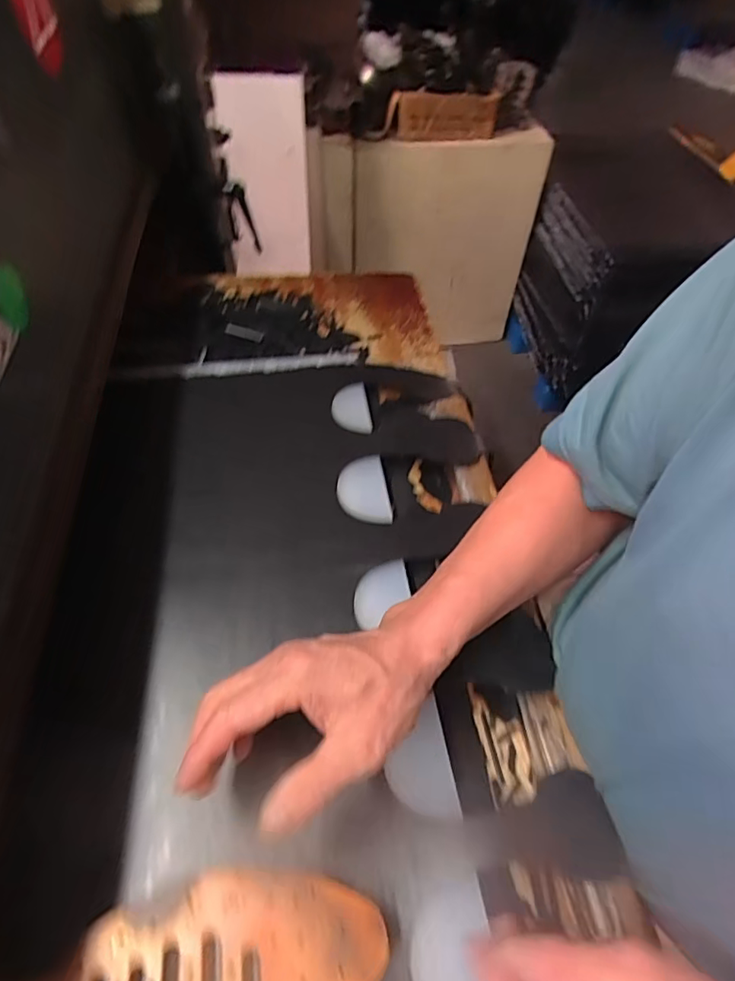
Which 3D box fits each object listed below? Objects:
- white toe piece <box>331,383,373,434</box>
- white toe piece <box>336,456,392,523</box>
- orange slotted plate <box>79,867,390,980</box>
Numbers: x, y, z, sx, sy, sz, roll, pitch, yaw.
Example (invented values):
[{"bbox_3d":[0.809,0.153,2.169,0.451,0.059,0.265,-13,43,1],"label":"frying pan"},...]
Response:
[{"bbox_3d":[-0.017,-0.090,0.573,0.040,0.010,0.073,-3,53,-3],"label":"white toe piece"},{"bbox_3d":[-0.004,0.001,0.505,0.046,0.015,0.073,-7,53,-6],"label":"white toe piece"},{"bbox_3d":[-0.069,0.255,0.277,0.154,0.025,0.098,-16,55,-13],"label":"orange slotted plate"}]

